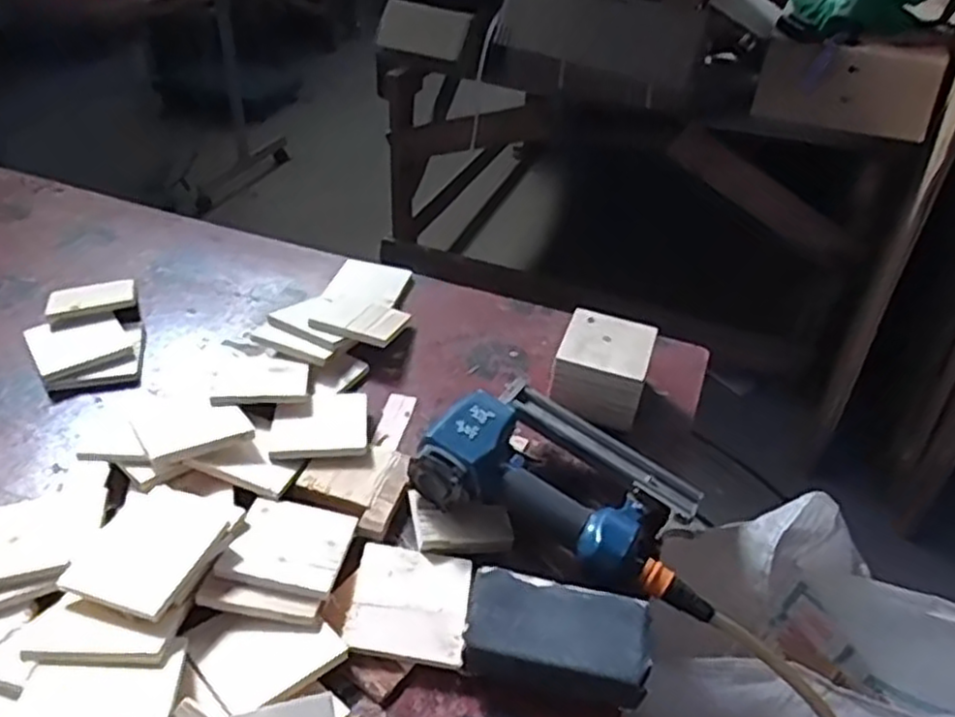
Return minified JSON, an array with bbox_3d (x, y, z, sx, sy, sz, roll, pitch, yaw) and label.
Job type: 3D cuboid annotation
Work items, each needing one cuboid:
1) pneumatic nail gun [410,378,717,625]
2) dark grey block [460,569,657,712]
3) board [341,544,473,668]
[{"bbox_3d":[0.091,0.105,0.660,0.260,0.084,0.157,19,43,15],"label":"pneumatic nail gun"},{"bbox_3d":[0.060,0.212,0.573,0.136,0.037,0.079,11,42,8],"label":"dark grey block"},{"bbox_3d":[-0.054,0.193,0.595,0.092,0.014,0.091,6,39,3],"label":"board"}]

